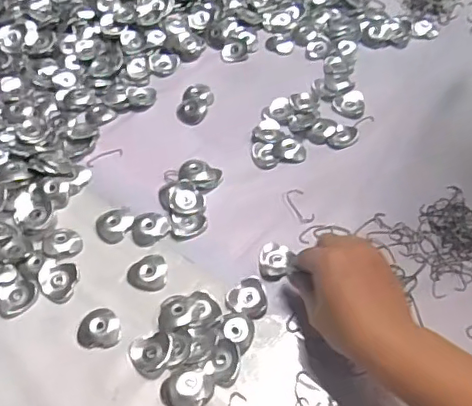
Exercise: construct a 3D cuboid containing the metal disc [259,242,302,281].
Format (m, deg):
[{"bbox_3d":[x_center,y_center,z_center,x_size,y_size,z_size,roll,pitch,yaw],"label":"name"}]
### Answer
[{"bbox_3d":[0.034,0.053,0.532,0.030,0.009,0.035,17,55,15],"label":"metal disc"}]

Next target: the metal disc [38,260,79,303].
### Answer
[{"bbox_3d":[-0.163,0.070,0.527,0.035,0.007,0.037,-1,52,2],"label":"metal disc"}]

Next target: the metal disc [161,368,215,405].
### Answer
[{"bbox_3d":[-0.039,0.150,0.463,0.039,0.006,0.036,-1,52,2],"label":"metal disc"}]

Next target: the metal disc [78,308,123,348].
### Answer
[{"bbox_3d":[-0.118,0.108,0.502,0.037,0.005,0.034,-2,67,-1],"label":"metal disc"}]

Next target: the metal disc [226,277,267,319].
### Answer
[{"bbox_3d":[0.012,0.082,0.514,0.035,0.006,0.035,-1,52,2],"label":"metal disc"}]

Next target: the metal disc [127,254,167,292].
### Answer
[{"bbox_3d":[-0.082,0.063,0.534,0.035,0.005,0.035,-1,52,2],"label":"metal disc"}]

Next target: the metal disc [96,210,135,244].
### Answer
[{"bbox_3d":[-0.119,0.021,0.569,0.034,0.004,0.038,26,58,21],"label":"metal disc"}]

